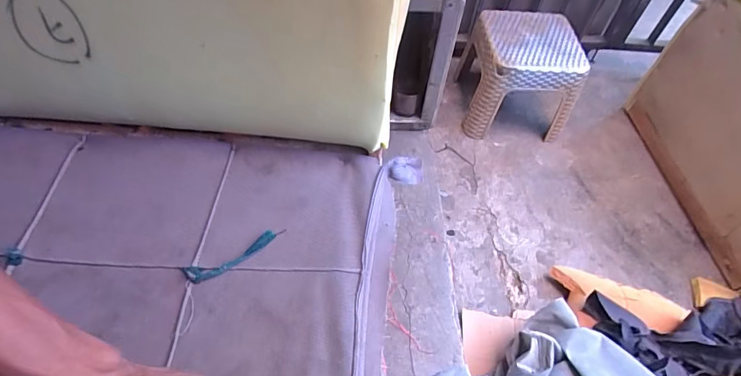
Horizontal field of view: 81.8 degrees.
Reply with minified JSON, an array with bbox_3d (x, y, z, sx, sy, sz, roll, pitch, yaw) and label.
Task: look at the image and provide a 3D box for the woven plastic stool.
[{"bbox_3d":[0.447,-0.337,1.302,0.302,0.277,0.311,4,56,0],"label":"woven plastic stool"}]

